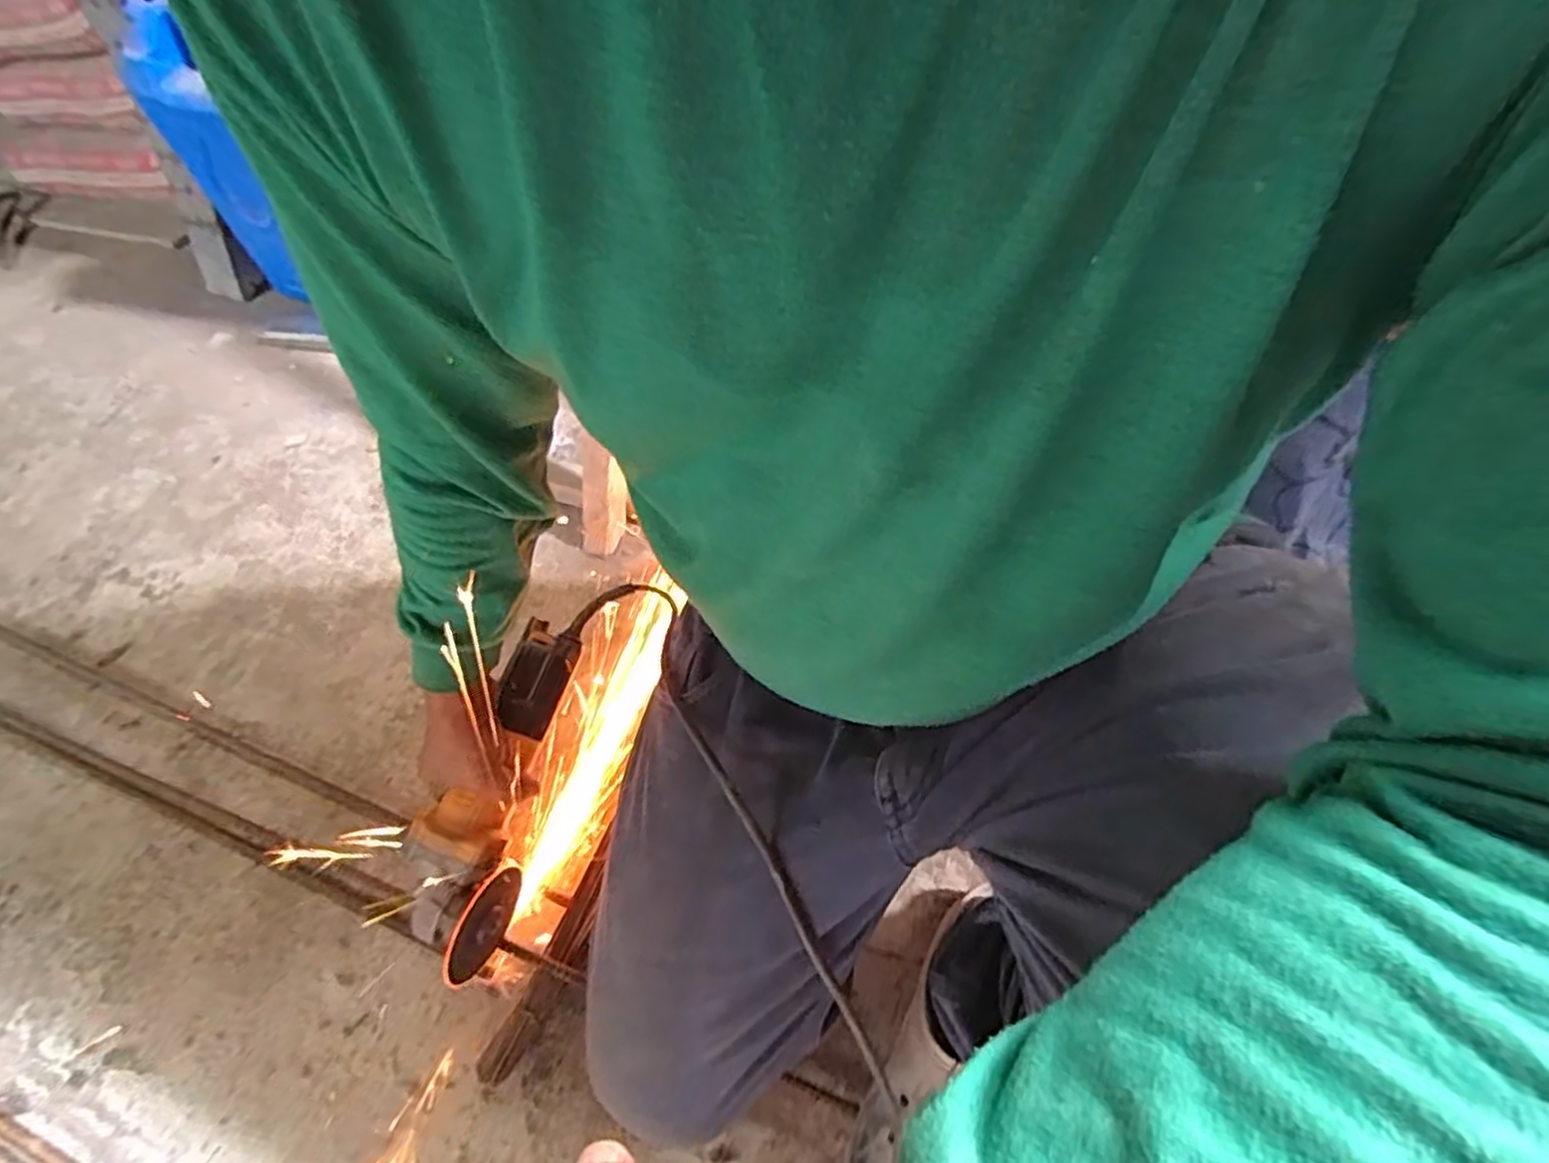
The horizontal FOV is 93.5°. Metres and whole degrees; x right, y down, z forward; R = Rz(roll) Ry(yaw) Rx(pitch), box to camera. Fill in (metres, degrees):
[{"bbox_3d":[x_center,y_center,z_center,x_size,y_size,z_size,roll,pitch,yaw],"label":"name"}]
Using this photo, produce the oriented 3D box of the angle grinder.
[{"bbox_3d":[-0.236,0.175,0.618,0.075,0.085,0.278,11,74,11],"label":"angle grinder"}]

